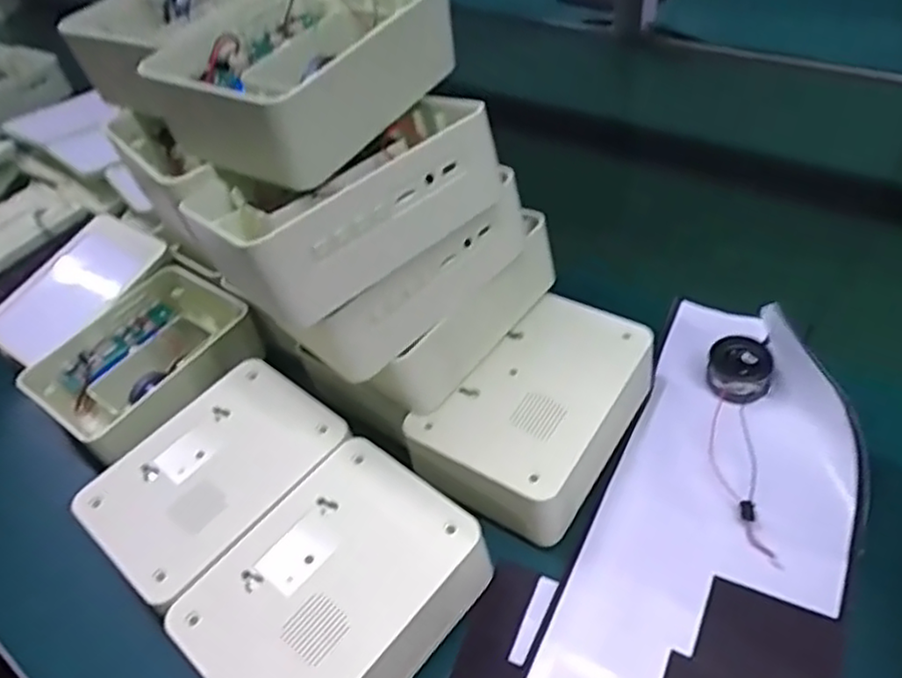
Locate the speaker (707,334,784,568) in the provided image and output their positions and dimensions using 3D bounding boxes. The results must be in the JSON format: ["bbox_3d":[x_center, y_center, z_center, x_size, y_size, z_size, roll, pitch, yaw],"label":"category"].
[{"bbox_3d":[0.176,0.063,0.418,0.037,0.018,0.143,4,57,13],"label":"speaker"}]

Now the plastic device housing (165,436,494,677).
[{"bbox_3d":[-0.058,0.138,0.366,0.110,0.058,0.139,26,56,31],"label":"plastic device housing"}]

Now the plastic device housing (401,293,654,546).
[{"bbox_3d":[0.053,0.042,0.424,0.100,0.049,0.151,29,60,27],"label":"plastic device housing"}]

